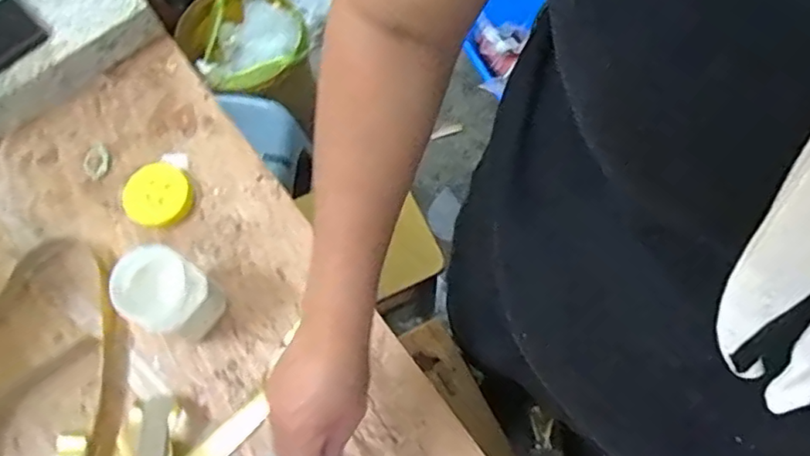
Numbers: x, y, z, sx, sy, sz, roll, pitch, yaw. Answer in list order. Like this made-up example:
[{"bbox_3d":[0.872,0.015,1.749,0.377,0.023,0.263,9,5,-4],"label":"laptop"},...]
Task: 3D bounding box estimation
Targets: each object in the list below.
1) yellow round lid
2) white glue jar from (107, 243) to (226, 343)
[{"bbox_3d":[-0.269,-0.035,0.652,0.070,0.022,0.070,-1,70,2],"label":"yellow round lid"},{"bbox_3d":[-0.225,0.065,0.574,0.070,0.099,0.069,-1,70,2],"label":"white glue jar"}]

